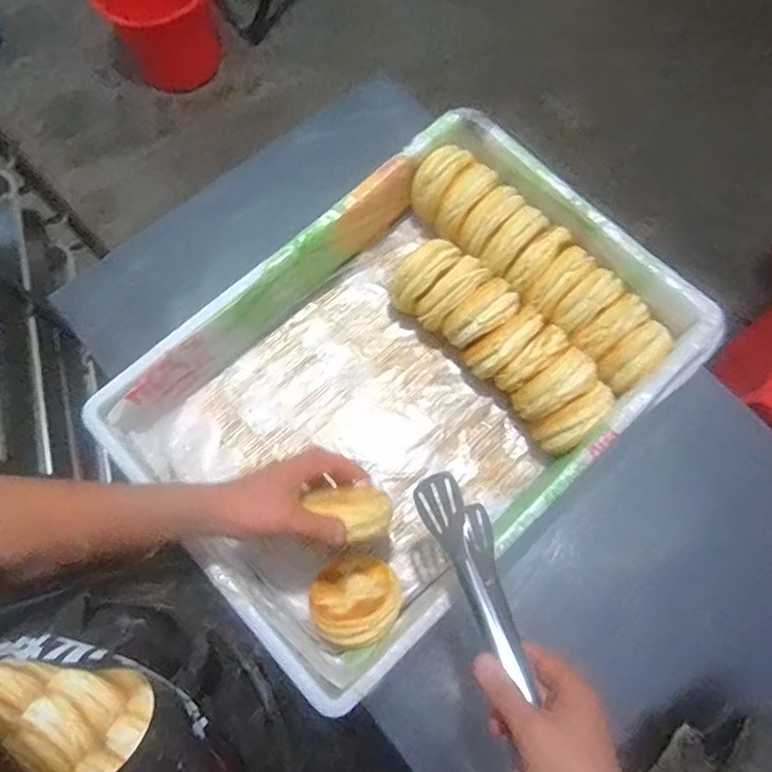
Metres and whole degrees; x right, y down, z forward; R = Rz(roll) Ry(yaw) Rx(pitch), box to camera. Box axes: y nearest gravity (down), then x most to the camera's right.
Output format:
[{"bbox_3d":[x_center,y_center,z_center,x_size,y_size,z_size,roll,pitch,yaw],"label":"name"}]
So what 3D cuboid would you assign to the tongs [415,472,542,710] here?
[{"bbox_3d":[0.087,0.175,0.521,0.040,0.096,0.191,-31,50,13],"label":"tongs"}]

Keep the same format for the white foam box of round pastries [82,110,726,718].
[{"bbox_3d":[0.030,0.000,0.690,0.590,0.121,0.424,-42,78,-12],"label":"white foam box of round pastries"}]

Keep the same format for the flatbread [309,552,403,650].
[{"bbox_3d":[-0.034,0.227,0.622,0.093,0.103,0.038,-17,118,-11],"label":"flatbread"}]

